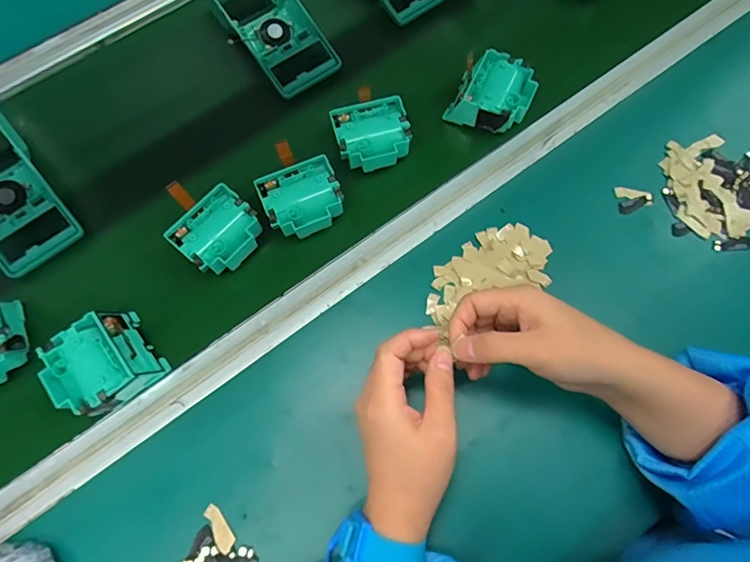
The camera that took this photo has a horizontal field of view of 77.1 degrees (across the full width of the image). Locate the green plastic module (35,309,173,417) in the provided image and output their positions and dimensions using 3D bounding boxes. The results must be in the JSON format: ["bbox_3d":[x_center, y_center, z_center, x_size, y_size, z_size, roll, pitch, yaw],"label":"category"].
[{"bbox_3d":[-0.239,0.073,0.408,0.080,0.039,0.076,-38,72,-11],"label":"green plastic module"}]

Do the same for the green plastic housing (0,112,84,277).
[{"bbox_3d":[-0.389,-0.099,0.488,0.088,0.056,0.197,-38,72,-12],"label":"green plastic housing"}]

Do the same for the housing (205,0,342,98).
[{"bbox_3d":[-0.125,-0.302,0.542,0.088,0.044,0.187,-33,71,-10],"label":"housing"}]

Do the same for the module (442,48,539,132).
[{"bbox_3d":[0.127,-0.197,0.499,0.078,0.040,0.076,29,73,12],"label":"module"}]

